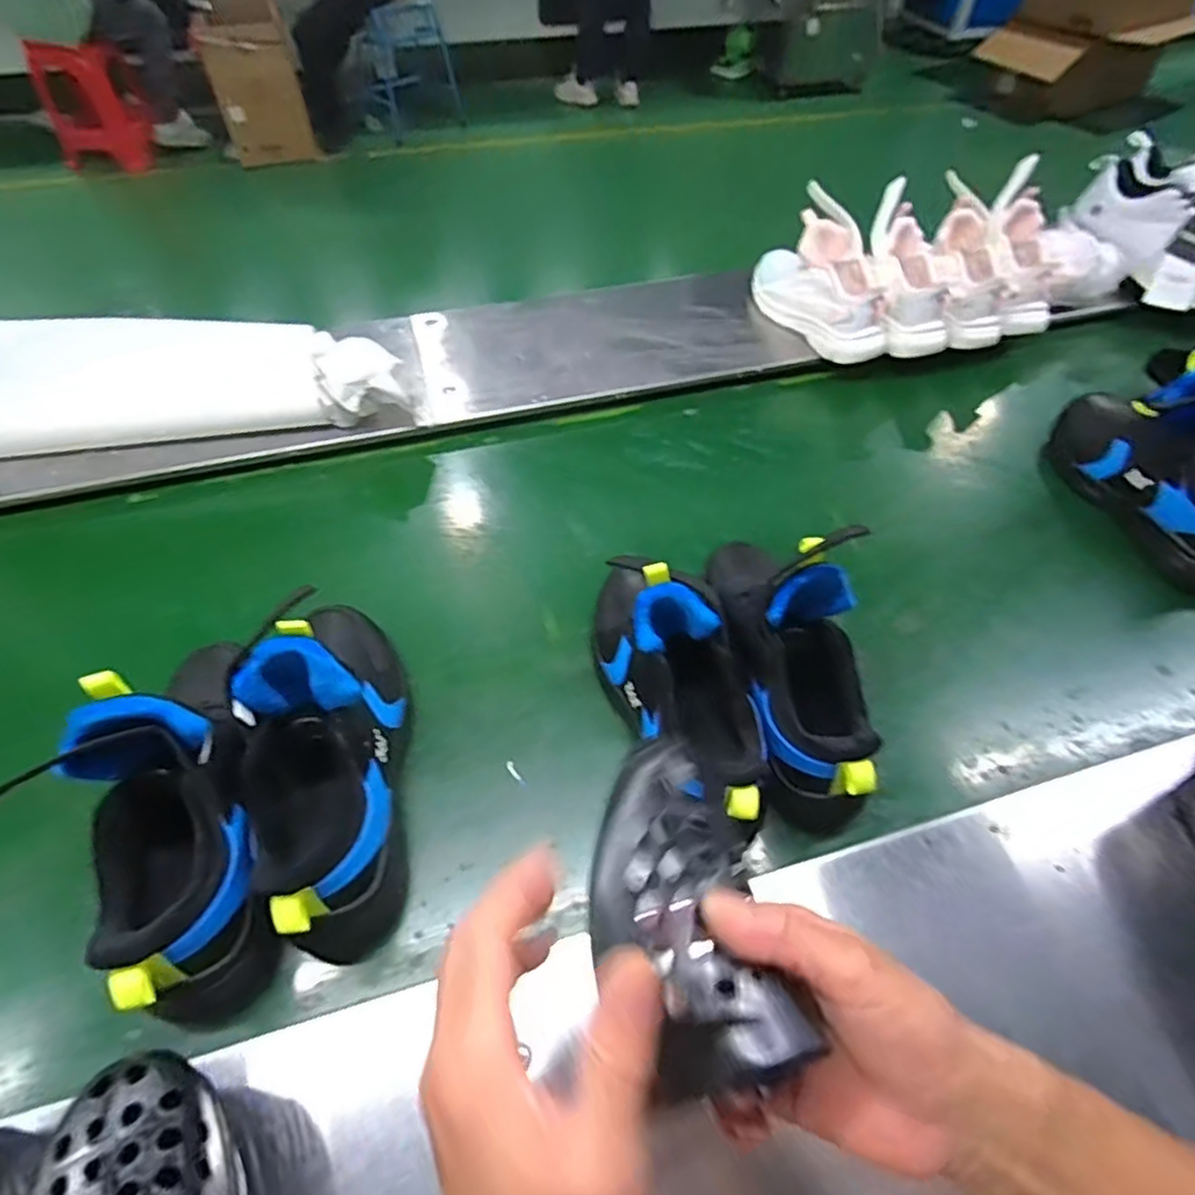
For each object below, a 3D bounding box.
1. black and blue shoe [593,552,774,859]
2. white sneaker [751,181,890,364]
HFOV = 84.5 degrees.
[{"bbox_3d":[0.062,0.063,0.513,0.097,0.144,0.243,-15,55,-12],"label":"black and blue shoe"},{"bbox_3d":[0.294,-0.417,0.851,0.080,0.130,0.213,-22,56,-17],"label":"white sneaker"}]

